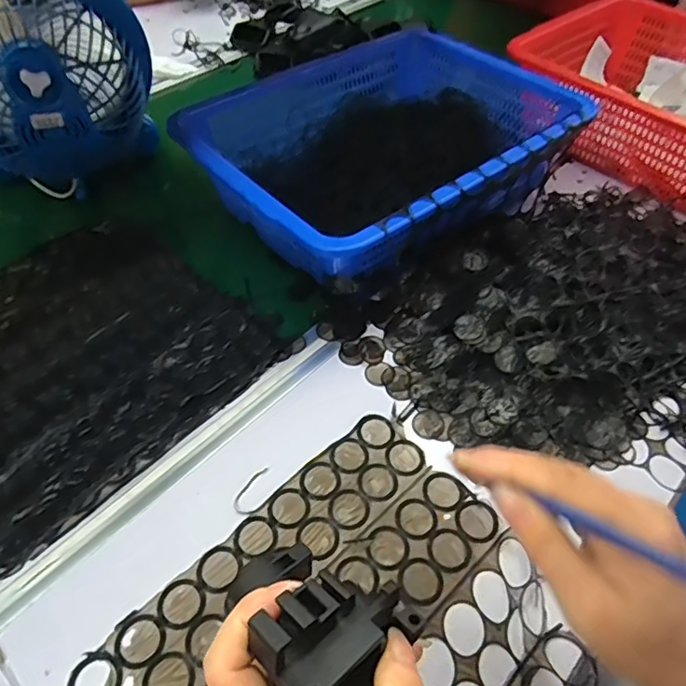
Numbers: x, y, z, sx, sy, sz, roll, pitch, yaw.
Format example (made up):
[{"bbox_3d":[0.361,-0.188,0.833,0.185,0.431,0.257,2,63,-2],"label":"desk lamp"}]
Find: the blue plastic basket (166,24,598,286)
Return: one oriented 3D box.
[{"bbox_3d":[0.035,-0.212,0.643,0.369,0.121,0.320,-33,59,-25],"label":"blue plastic basket"}]

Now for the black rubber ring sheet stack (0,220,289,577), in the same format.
[{"bbox_3d":[-0.258,0.009,0.522,0.292,0.014,0.299,35,58,24],"label":"black rubber ring sheet stack"}]

